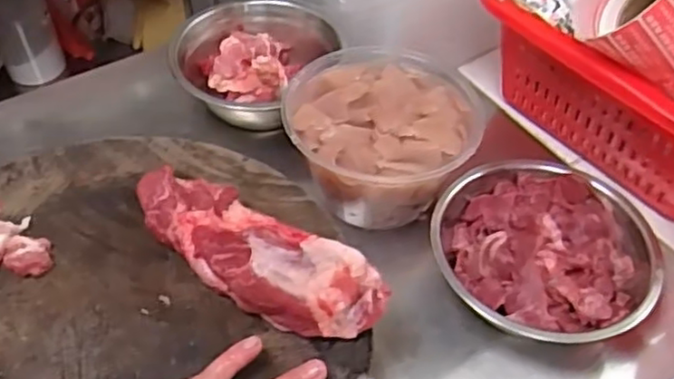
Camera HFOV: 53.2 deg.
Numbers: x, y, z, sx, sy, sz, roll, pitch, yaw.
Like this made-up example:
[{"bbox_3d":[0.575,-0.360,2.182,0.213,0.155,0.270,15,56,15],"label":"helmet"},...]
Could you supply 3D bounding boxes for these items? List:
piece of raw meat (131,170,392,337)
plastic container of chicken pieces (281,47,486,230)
[{"bbox_3d":[-0.060,0.038,0.435,0.194,0.039,0.062,26,53,20],"label":"piece of raw meat"},{"bbox_3d":[0.034,-0.036,0.517,0.142,0.073,0.132,1,49,0],"label":"plastic container of chicken pieces"}]

